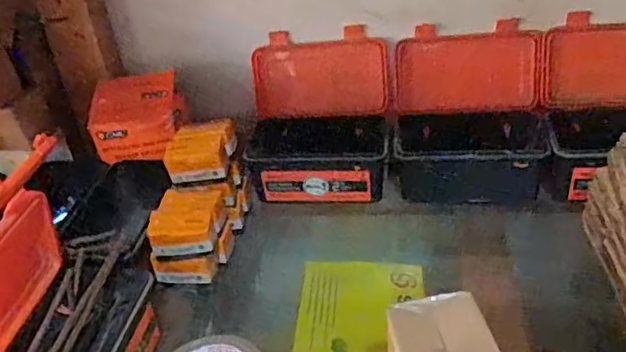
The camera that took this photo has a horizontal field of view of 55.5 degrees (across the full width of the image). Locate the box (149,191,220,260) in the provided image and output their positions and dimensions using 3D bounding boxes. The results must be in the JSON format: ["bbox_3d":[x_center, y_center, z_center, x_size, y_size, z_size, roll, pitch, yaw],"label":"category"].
[{"bbox_3d":[-0.110,0.041,0.520,0.050,0.026,0.062,-2,35,7],"label":"box"}]

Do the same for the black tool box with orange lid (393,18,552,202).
[{"bbox_3d":[0.155,-0.061,0.592,0.142,0.135,0.114,-1,35,9],"label":"black tool box with orange lid"}]

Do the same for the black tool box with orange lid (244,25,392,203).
[{"bbox_3d":[0.005,-0.061,0.612,0.143,0.132,0.114,0,35,9],"label":"black tool box with orange lid"}]

